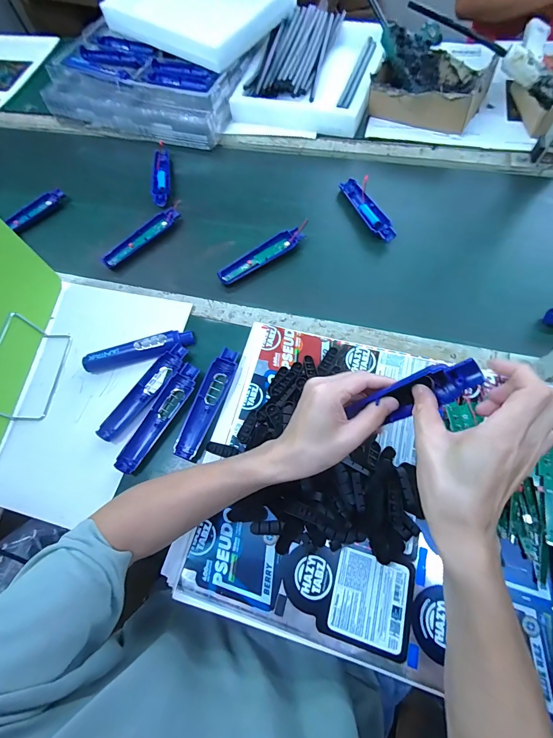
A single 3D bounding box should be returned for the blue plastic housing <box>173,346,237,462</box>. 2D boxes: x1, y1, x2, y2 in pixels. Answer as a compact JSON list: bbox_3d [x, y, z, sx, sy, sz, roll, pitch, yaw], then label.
[{"bbox_3d":[-0.101,0.048,0.483,0.037,0.015,0.167,19,70,10],"label":"blue plastic housing"}]

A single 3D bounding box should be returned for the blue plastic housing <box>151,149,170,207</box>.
[{"bbox_3d":[-0.244,-0.404,0.697,0.034,0.017,0.148,-9,67,-1],"label":"blue plastic housing"}]

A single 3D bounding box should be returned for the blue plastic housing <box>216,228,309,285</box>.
[{"bbox_3d":[-0.029,-0.202,0.594,0.165,0.027,0.037,-32,70,-10],"label":"blue plastic housing"}]

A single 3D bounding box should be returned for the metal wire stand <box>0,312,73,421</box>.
[{"bbox_3d":[-0.379,-0.004,0.501,0.055,0.075,0.151,4,68,4],"label":"metal wire stand"}]

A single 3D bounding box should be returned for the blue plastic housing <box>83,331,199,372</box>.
[{"bbox_3d":[-0.216,-0.027,0.524,0.172,0.025,0.037,-15,68,-4],"label":"blue plastic housing"}]

